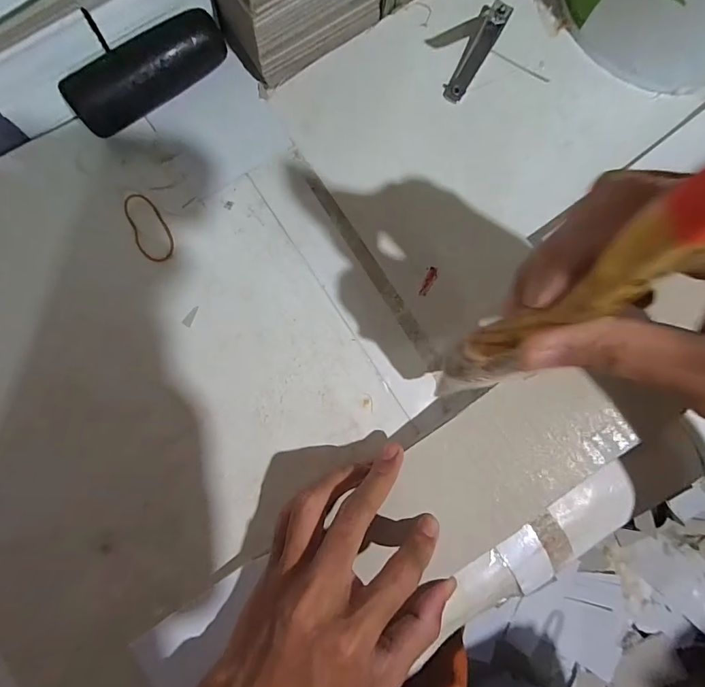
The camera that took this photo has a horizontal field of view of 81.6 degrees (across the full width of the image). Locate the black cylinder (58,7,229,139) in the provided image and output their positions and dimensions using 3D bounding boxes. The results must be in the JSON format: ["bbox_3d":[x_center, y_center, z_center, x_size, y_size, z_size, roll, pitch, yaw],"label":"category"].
[{"bbox_3d":[-0.133,-0.178,0.272,0.104,0.035,0.031,-39,86,-3],"label":"black cylinder"}]

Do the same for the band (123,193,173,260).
[{"bbox_3d":[-0.138,-0.078,0.276,0.023,0.004,0.050,-24,86,-9],"label":"band"}]

